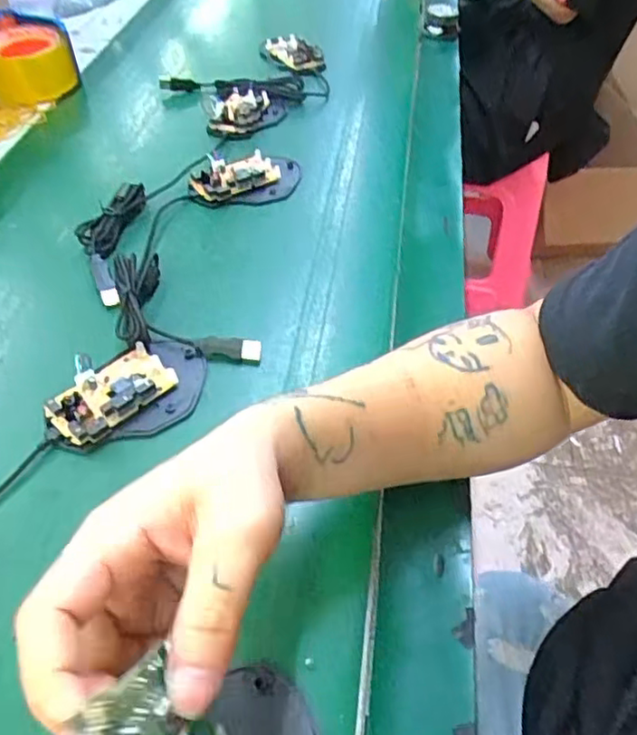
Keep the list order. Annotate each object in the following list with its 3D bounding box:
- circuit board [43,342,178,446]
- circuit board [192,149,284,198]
[{"bbox_3d":[-0.138,0.014,0.420,0.077,0.021,0.052,-35,57,-28],"label":"circuit board"},{"bbox_3d":[-0.081,-0.185,0.612,0.082,0.015,0.059,-28,54,-23],"label":"circuit board"}]

